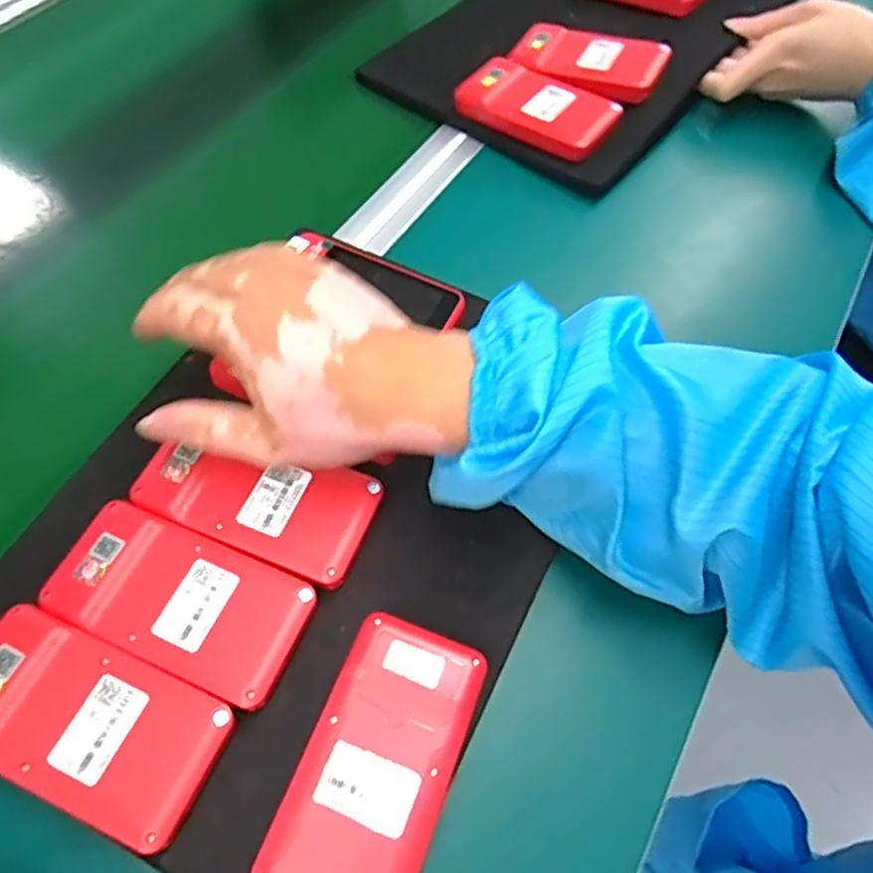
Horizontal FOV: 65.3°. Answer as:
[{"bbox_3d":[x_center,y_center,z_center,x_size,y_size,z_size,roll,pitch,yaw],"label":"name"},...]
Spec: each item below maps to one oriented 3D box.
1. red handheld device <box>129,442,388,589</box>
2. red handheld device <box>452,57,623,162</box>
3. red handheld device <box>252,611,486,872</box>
[{"bbox_3d":[-0.092,0.030,0.354,0.115,0.013,0.061,21,60,10],"label":"red handheld device"},{"bbox_3d":[0.077,-0.257,0.533,0.120,0.019,0.059,32,62,15],"label":"red handheld device"},{"bbox_3d":[-0.025,0.142,0.297,0.062,0.019,0.119,20,60,9],"label":"red handheld device"}]

